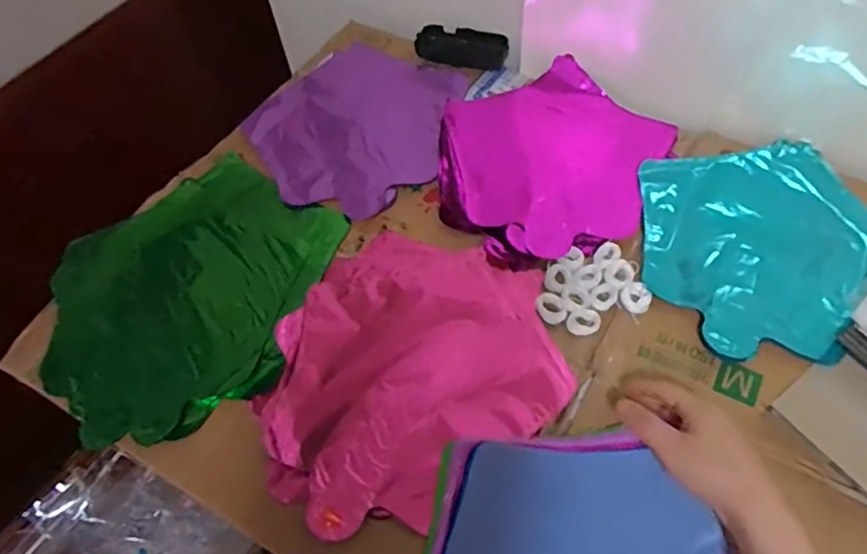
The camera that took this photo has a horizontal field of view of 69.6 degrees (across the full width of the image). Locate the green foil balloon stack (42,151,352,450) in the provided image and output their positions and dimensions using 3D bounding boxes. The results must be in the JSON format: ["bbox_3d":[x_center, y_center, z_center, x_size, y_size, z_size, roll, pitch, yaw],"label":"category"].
[{"bbox_3d":[-0.224,0.009,0.585,0.277,0.017,0.246,-38,63,-20],"label":"green foil balloon stack"}]

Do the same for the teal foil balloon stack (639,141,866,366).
[{"bbox_3d":[0.303,-0.035,0.574,0.211,0.012,0.232,3,57,5],"label":"teal foil balloon stack"}]

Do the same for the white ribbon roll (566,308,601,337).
[{"bbox_3d":[0.131,0.040,0.542,0.029,0.006,0.022,-24,59,-12],"label":"white ribbon roll"}]

